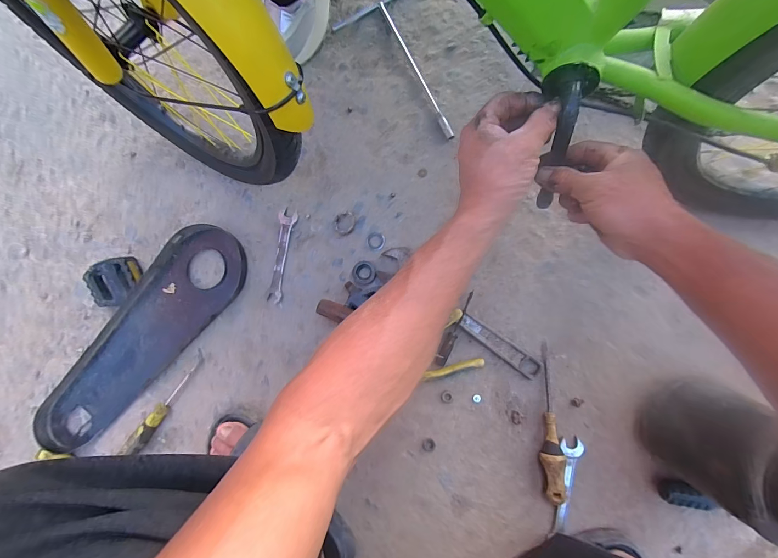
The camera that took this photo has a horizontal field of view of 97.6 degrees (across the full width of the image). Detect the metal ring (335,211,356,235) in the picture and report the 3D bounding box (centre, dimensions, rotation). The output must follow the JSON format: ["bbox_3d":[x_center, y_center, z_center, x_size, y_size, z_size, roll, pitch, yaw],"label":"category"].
[{"bbox_3d":[-0.072,-0.092,0.559,0.038,0.009,0.037,-1,84,5],"label":"metal ring"}]

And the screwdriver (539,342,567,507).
[{"bbox_3d":[0.231,0.201,0.486,0.028,0.034,0.209,1,84,5],"label":"screwdriver"}]

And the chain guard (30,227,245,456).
[{"bbox_3d":[-0.412,0.096,0.570,0.145,0.033,0.438,39,89,8],"label":"chain guard"}]

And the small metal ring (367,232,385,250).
[{"bbox_3d":[-0.022,-0.063,0.558,0.030,0.004,0.029,8,85,6],"label":"small metal ring"}]

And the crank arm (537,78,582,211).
[{"bbox_3d":[0.168,-0.124,0.346,0.019,0.142,0.028,-17,60,3],"label":"crank arm"}]

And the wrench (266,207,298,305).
[{"bbox_3d":[-0.180,-0.040,0.571,0.030,0.004,0.157,7,85,6],"label":"wrench"}]

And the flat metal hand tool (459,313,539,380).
[{"bbox_3d":[0.167,0.103,0.518,0.136,0.010,0.028,34,88,8],"label":"flat metal hand tool"}]

